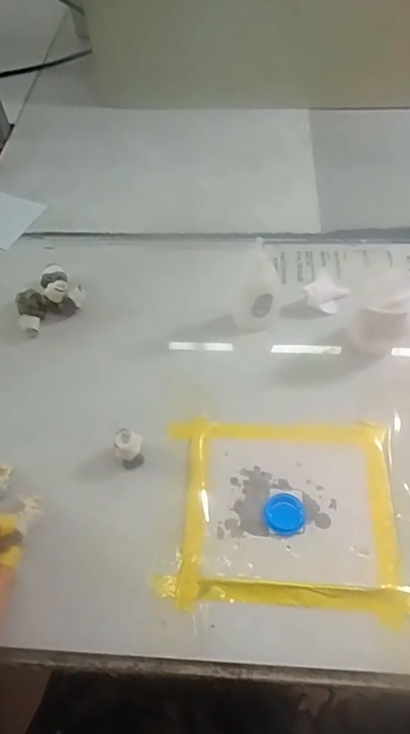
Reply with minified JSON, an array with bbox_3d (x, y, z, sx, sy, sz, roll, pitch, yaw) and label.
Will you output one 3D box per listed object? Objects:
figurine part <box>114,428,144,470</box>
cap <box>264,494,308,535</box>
[{"bbox_3d":[-0.058,0.064,0.403,0.020,0.030,0.021,-2,56,2],"label":"figurine part"},{"bbox_3d":[0.059,0.107,0.377,0.028,0.007,0.028,-2,56,2],"label":"cap"}]

